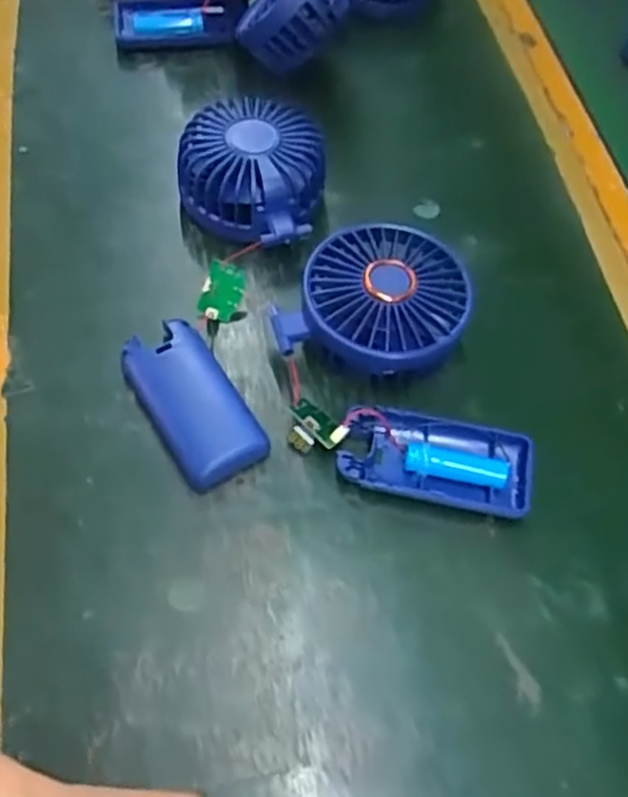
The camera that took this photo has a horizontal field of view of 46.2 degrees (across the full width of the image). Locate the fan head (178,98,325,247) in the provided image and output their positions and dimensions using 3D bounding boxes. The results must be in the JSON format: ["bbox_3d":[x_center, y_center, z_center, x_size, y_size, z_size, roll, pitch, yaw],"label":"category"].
[{"bbox_3d":[-0.038,-0.128,0.433,0.081,0.049,0.082,2,60,-3],"label":"fan head"}]

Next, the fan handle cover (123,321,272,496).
[{"bbox_3d":[-0.062,0.002,0.375,0.046,0.015,0.090,-27,65,-18],"label":"fan handle cover"}]

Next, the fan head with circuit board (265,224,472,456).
[{"bbox_3d":[0.025,-0.035,0.389,0.083,0.049,0.125,38,64,17],"label":"fan head with circuit board"}]

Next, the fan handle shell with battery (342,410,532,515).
[{"bbox_3d":[0.061,0.031,0.370,0.093,0.018,0.047,12,60,3],"label":"fan handle shell with battery"}]

